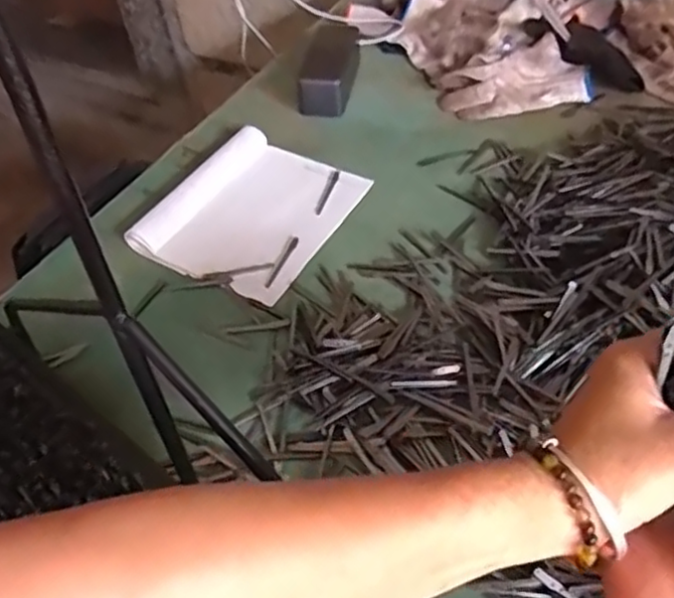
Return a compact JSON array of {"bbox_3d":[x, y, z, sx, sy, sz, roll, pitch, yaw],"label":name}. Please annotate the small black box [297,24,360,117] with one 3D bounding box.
[{"bbox_3d":[-0.009,-0.280,0.829,0.056,0.052,0.134,6,49,11],"label":"small black box"}]

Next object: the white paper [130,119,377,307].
[{"bbox_3d":[-0.082,-0.091,0.676,0.161,0.024,0.191,22,54,23],"label":"white paper"}]

